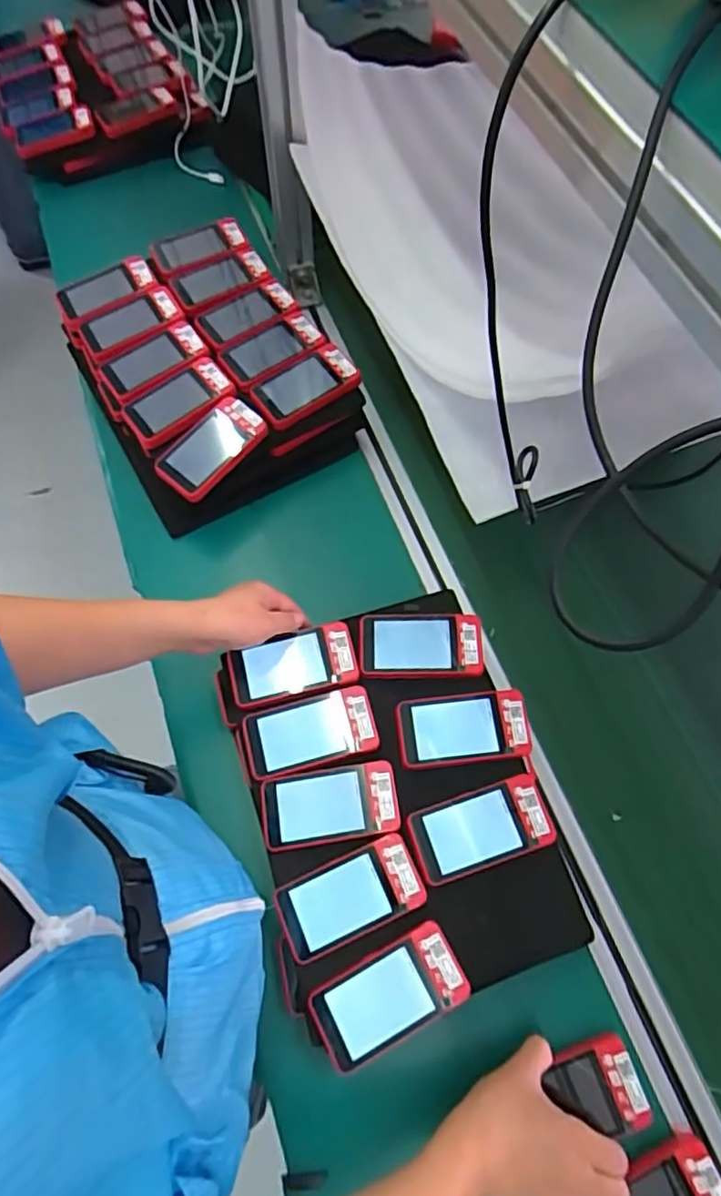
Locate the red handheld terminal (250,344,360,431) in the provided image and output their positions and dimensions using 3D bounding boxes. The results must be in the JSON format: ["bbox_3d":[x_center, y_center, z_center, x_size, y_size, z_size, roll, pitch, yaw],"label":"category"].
[{"bbox_3d":[-0.066,-0.245,0.729,0.120,0.024,0.064,-35,70,-14],"label":"red handheld terminal"}]

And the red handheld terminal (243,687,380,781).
[{"bbox_3d":[-0.047,0.124,0.587,0.120,0.013,0.061,-12,66,-6],"label":"red handheld terminal"}]

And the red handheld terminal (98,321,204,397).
[{"bbox_3d":[-0.244,-0.281,0.735,0.114,0.021,0.064,-28,69,-12],"label":"red handheld terminal"}]

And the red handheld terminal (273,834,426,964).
[{"bbox_3d":[-0.008,0.254,0.536,0.121,0.014,0.061,-21,67,-9],"label":"red handheld terminal"}]

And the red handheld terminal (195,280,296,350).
[{"bbox_3d":[-0.140,-0.342,0.771,0.120,0.026,0.069,-37,71,-15],"label":"red handheld terminal"}]

